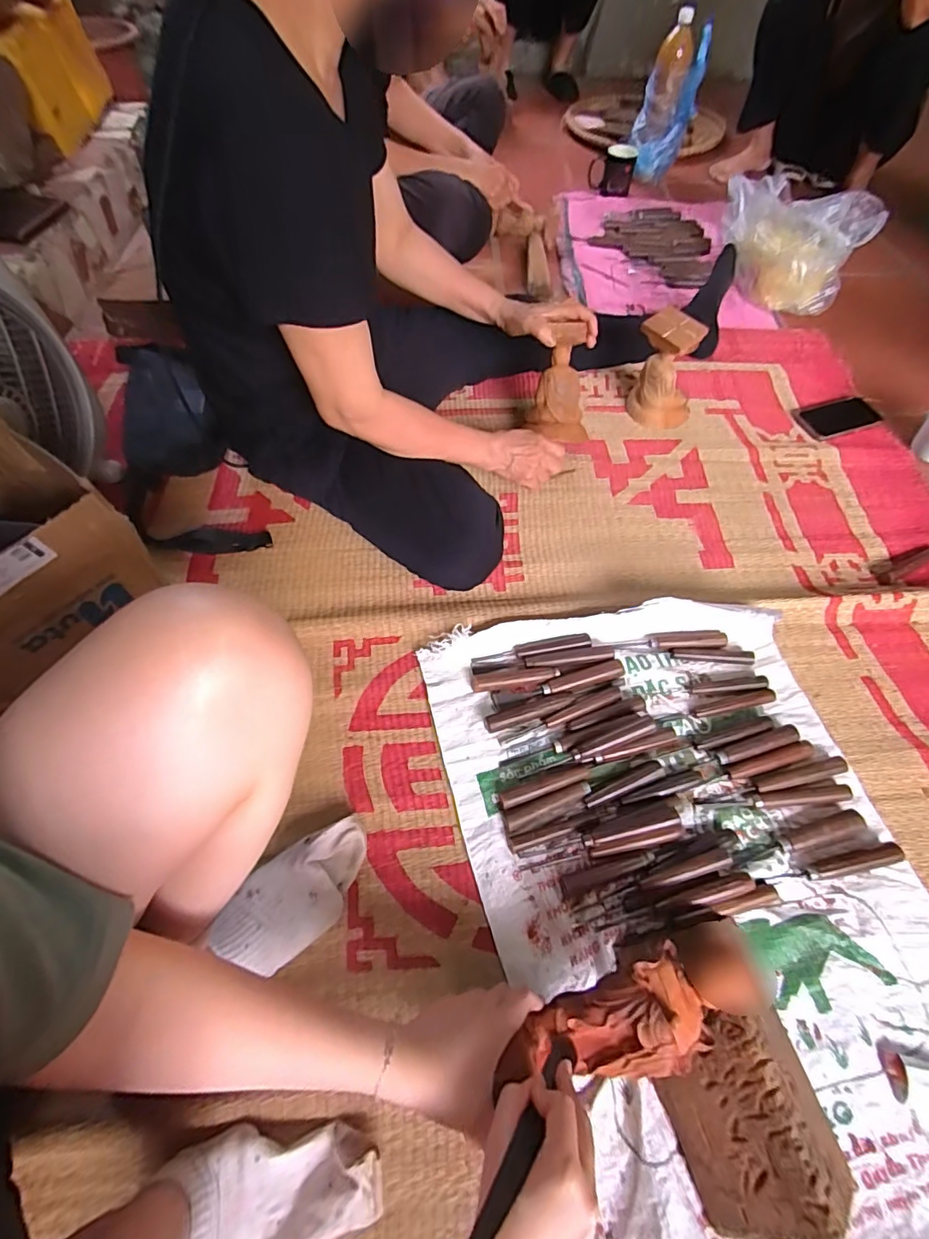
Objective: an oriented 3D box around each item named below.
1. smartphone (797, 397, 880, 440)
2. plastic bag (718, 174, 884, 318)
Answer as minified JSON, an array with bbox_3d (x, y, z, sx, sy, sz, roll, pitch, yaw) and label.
[{"bbox_3d":[0.706,-0.384,0.973,0.153,0.007,0.083,-21,61,-12],"label":"smartphone"},{"bbox_3d":[0.724,-0.857,1.153,0.314,0.168,0.258,24,62,13],"label":"plastic bag"}]

